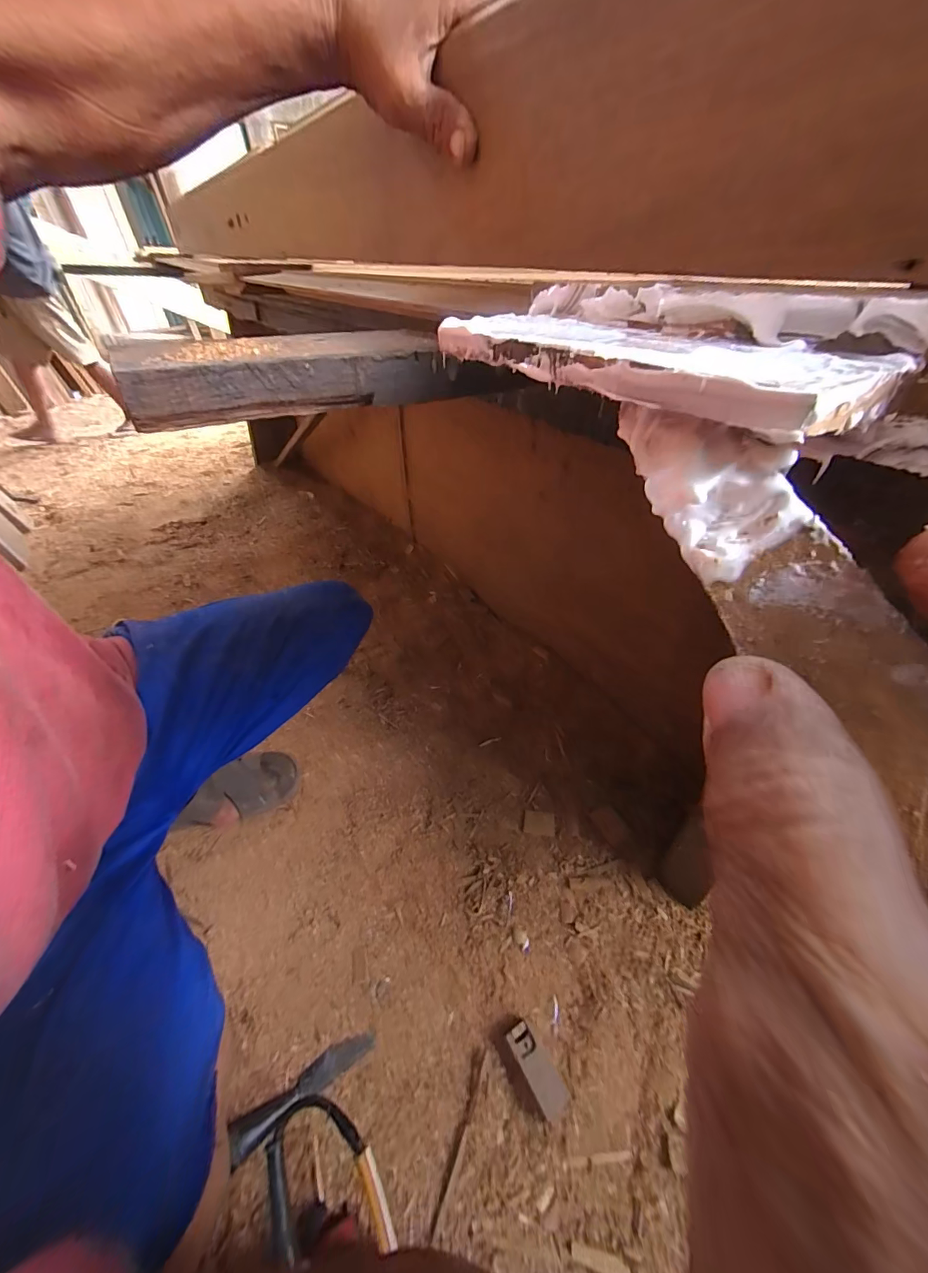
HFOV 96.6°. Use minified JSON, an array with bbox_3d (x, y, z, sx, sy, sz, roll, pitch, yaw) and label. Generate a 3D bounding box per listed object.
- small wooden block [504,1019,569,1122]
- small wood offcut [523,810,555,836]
[{"bbox_3d":[0.078,0.474,0.455,0.031,0.035,0.077,-27,47,-22],"label":"small wooden block"},{"bbox_3d":[0.122,0.303,0.673,0.049,0.004,0.036,3,43,9],"label":"small wood offcut"}]

